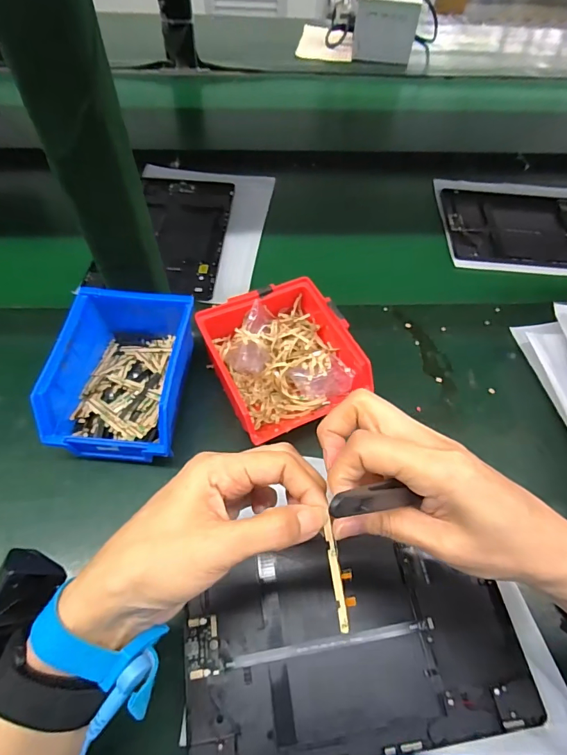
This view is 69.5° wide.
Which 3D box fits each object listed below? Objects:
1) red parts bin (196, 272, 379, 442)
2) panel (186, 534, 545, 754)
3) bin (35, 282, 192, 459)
[{"bbox_3d":[-0.001,-0.013,0.388,0.123,0.069,0.129,-20,59,-15],"label":"red parts bin"},{"bbox_3d":[0.049,0.191,0.295,0.230,0.011,0.130,-6,57,-6],"label":"panel"},{"bbox_3d":[-0.139,-0.004,0.374,0.105,0.083,0.150,6,56,2],"label":"bin"}]

